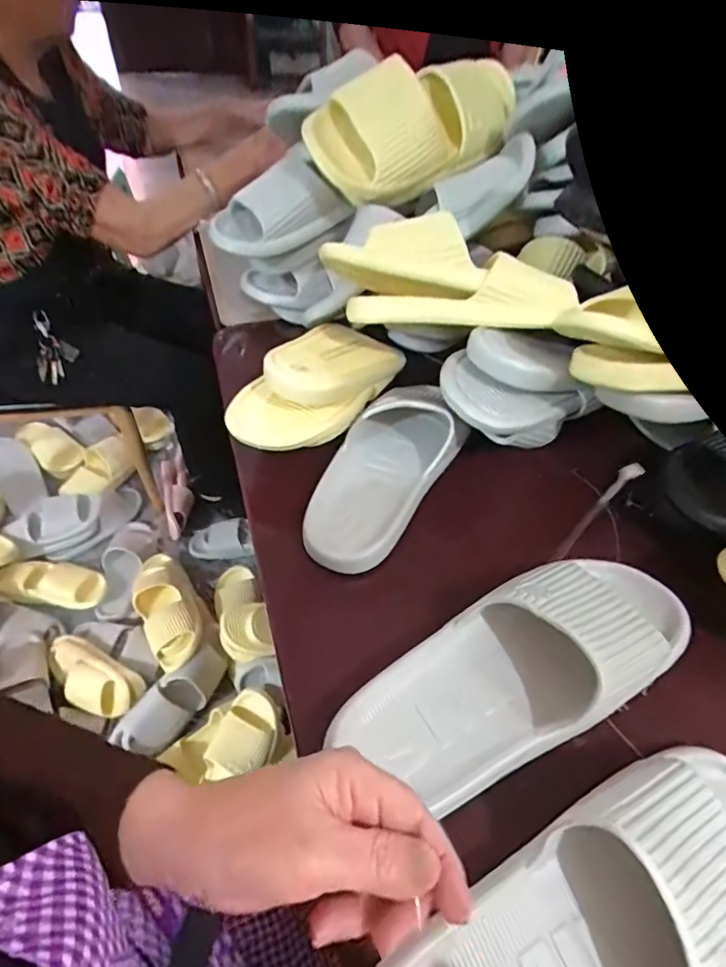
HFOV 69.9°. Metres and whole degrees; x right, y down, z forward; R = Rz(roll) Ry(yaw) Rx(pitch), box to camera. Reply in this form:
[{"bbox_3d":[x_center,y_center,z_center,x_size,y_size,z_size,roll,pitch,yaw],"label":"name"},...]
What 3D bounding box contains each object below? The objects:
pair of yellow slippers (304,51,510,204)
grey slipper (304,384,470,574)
[{"bbox_3d":[0.060,-0.408,0.607,0.272,0.125,0.080,-31,22,-24],"label":"pair of yellow slippers"},{"bbox_3d":[0.014,-0.004,0.484,0.102,0.063,0.194,24,63,15],"label":"grey slipper"}]

